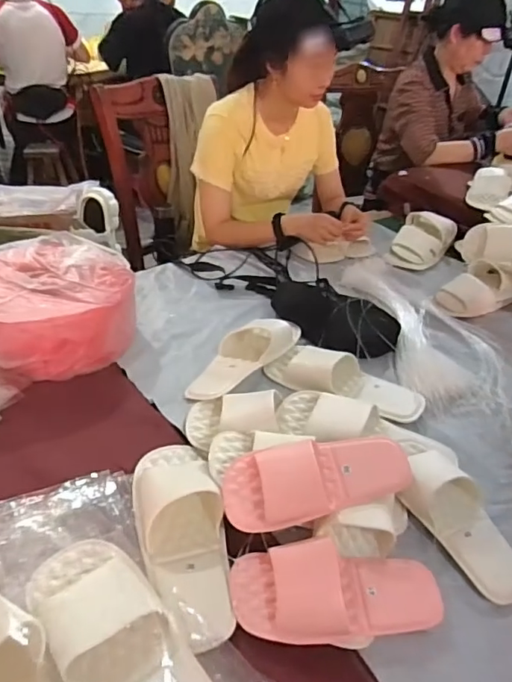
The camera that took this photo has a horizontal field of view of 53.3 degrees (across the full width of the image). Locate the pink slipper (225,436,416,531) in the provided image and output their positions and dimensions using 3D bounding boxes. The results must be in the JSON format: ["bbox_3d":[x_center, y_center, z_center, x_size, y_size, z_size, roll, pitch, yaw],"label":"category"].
[{"bbox_3d":[0.078,0.170,0.637,0.230,0.076,0.096,-5,38,-13],"label":"pink slipper"}]

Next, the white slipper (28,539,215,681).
[{"bbox_3d":[-0.128,0.288,0.495,0.264,0.045,0.108,31,44,31],"label":"white slipper"}]

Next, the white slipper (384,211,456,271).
[{"bbox_3d":[0.409,-0.246,1.254,0.127,0.073,0.211,22,40,22],"label":"white slipper"}]

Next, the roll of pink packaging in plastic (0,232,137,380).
[{"bbox_3d":[-0.377,-0.064,0.907,0.303,0.145,0.280,3,36,-2],"label":"roll of pink packaging in plastic"}]

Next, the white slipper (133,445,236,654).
[{"bbox_3d":[-0.090,0.229,0.625,0.106,0.043,0.278,-9,38,-17],"label":"white slipper"}]

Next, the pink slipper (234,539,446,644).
[{"bbox_3d":[0.092,0.277,0.565,0.230,0.056,0.091,3,36,-2],"label":"pink slipper"}]

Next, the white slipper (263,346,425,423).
[{"bbox_3d":[0.148,0.060,0.854,0.265,0.054,0.103,18,39,18],"label":"white slipper"}]

